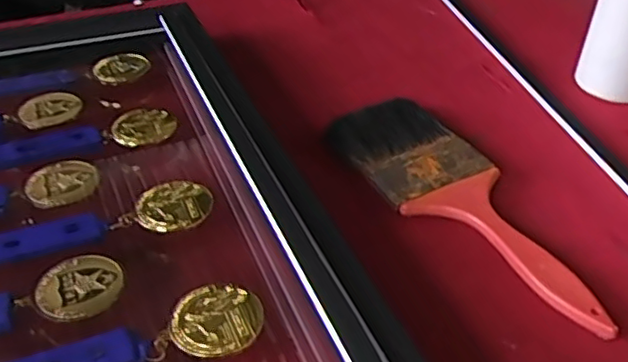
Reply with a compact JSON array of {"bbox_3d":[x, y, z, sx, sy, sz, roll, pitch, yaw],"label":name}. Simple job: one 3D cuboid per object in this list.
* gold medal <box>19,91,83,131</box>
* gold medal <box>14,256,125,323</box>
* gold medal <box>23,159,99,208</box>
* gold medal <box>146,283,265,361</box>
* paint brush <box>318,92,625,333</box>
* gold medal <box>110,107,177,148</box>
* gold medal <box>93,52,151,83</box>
[{"bbox_3d":[-0.210,-0.057,0.508,0.042,0.008,0.045,-1,38,1],"label":"gold medal"},{"bbox_3d":[-0.133,0.059,0.358,0.048,0.005,0.046,13,42,16],"label":"gold medal"},{"bbox_3d":[-0.171,0.001,0.433,0.046,0.007,0.044,-12,39,-16],"label":"gold medal"},{"bbox_3d":[-0.054,0.077,0.342,0.048,0.007,0.052,13,41,10],"label":"gold medal"},{"bbox_3d":[0.105,0.014,0.446,0.087,0.019,0.248,-21,42,-23],"label":"paint brush"},{"bbox_3d":[-0.130,-0.042,0.487,0.047,0.005,0.041,-16,48,-12],"label":"gold medal"},{"bbox_3d":[-0.171,-0.103,0.565,0.047,0.008,0.044,-12,39,-13],"label":"gold medal"}]

